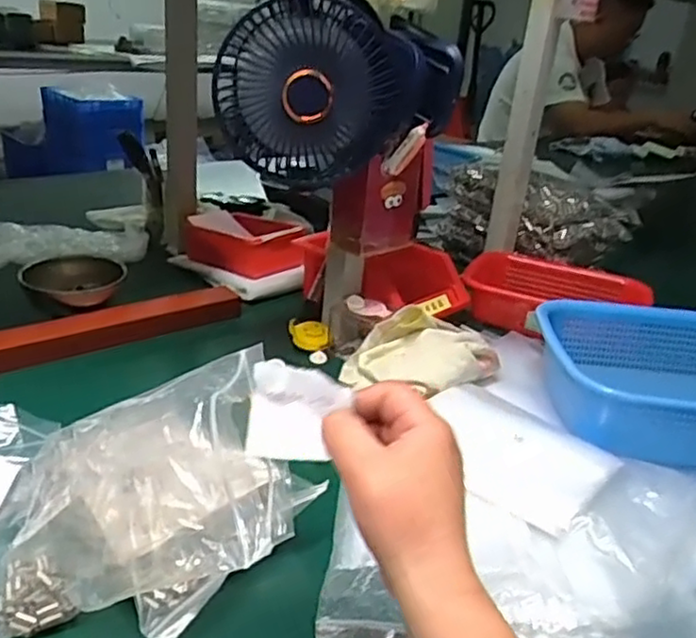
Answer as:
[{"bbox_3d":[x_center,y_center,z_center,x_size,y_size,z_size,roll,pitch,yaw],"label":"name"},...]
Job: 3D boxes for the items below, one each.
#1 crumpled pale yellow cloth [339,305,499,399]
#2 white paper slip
[{"bbox_3d":[0.073,0.036,0.684,0.152,0.056,0.092,-6,27,-25],"label":"crumpled pale yellow cloth"},{"bbox_3d":[-0.029,0.053,0.389,0.055,0.052,0.010,8,-16,13],"label":"white paper slip"}]

